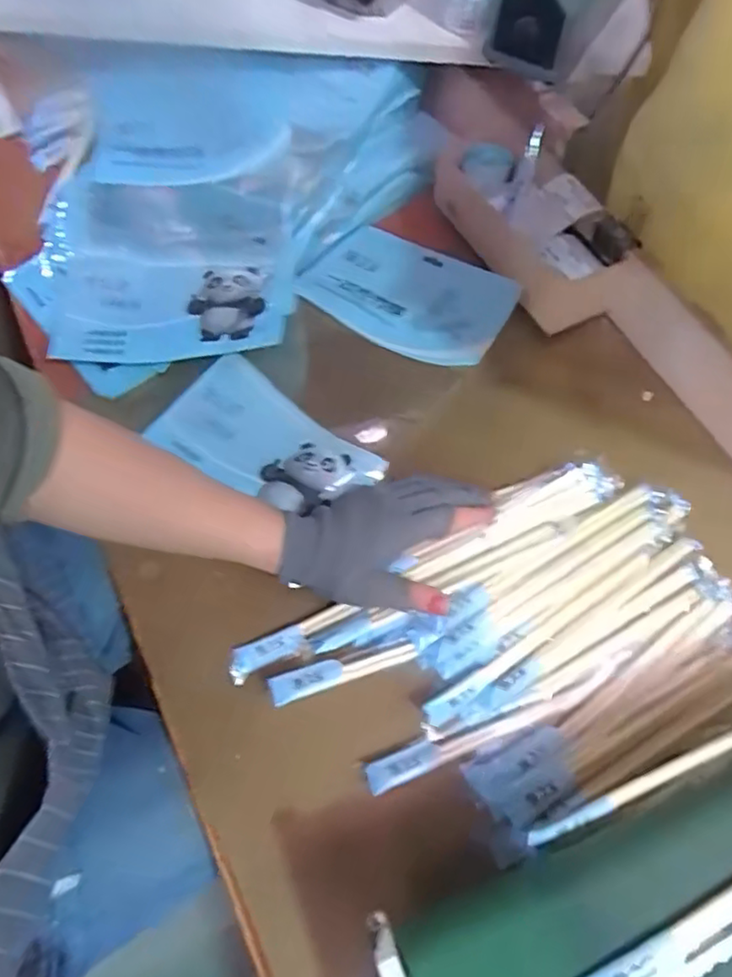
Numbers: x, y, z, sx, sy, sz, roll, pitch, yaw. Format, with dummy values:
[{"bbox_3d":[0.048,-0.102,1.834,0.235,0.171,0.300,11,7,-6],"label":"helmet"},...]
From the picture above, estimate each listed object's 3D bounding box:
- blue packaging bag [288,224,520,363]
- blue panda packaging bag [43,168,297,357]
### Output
[{"bbox_3d":[0.038,-0.187,0.617,0.190,0.034,0.111,31,69,15],"label":"blue packaging bag"},{"bbox_3d":[-0.175,-0.207,0.595,0.204,0.025,0.215,-3,65,0],"label":"blue panda packaging bag"}]

